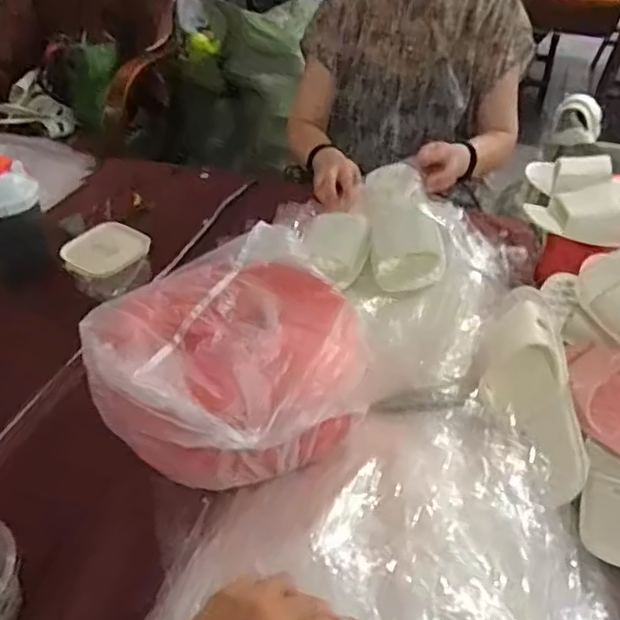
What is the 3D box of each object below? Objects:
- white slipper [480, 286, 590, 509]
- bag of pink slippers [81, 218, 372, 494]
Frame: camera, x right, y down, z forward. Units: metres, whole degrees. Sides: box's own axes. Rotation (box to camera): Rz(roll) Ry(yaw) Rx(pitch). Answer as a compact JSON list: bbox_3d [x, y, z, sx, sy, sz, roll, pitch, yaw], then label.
[{"bbox_3d":[0.251,0.087,0.717,0.087,0.069,0.269,-1,55,-2],"label":"white slipper"},{"bbox_3d":[-0.071,0.052,0.717,0.278,0.134,0.320,25,45,26],"label":"bag of pink slippers"}]

